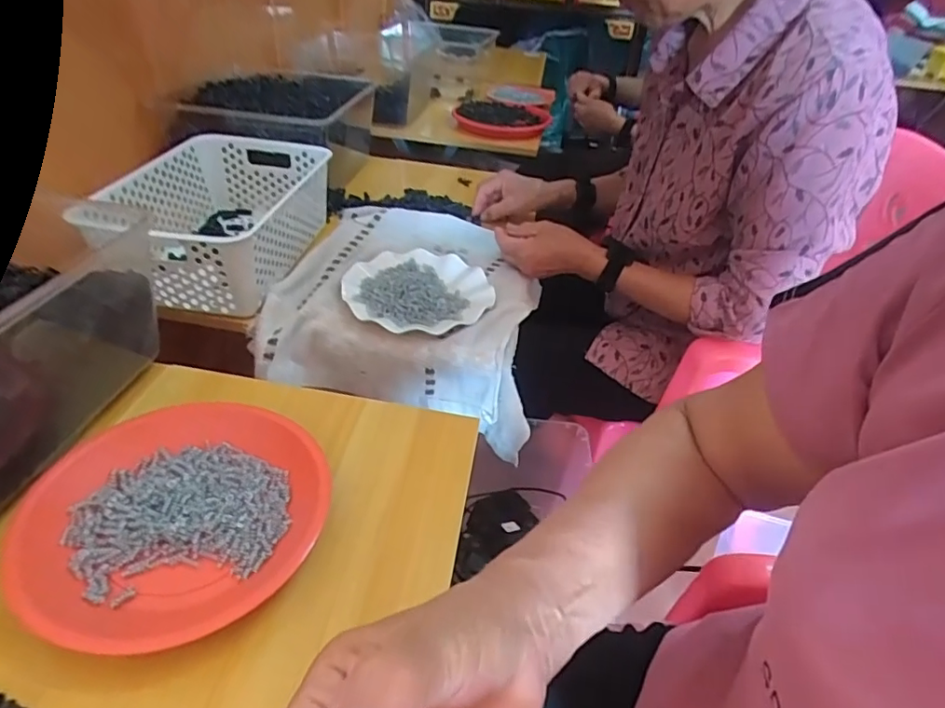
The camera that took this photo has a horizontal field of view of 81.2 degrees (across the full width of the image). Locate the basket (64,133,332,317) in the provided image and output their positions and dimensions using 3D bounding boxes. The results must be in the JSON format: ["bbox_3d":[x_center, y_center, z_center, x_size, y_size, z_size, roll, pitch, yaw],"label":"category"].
[{"bbox_3d":[-0.334,-0.182,0.740,0.198,0.112,0.317,9,38,3],"label":"basket"}]

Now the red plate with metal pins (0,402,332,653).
[{"bbox_3d":[-0.210,0.109,0.392,0.183,0.024,0.191,4,38,-3],"label":"red plate with metal pins"}]

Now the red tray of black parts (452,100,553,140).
[{"bbox_3d":[0.075,-0.616,1.426,0.243,0.036,0.311,8,39,2],"label":"red tray of black parts"}]

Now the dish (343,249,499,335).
[{"bbox_3d":[-0.069,-0.084,0.704,0.176,0.030,0.174,4,38,-3],"label":"dish"}]

